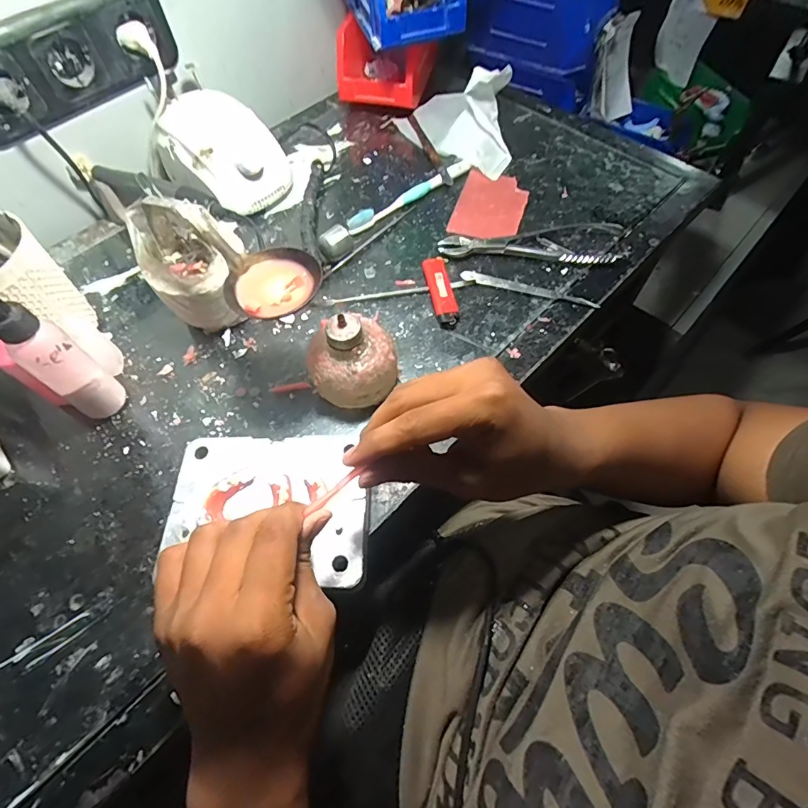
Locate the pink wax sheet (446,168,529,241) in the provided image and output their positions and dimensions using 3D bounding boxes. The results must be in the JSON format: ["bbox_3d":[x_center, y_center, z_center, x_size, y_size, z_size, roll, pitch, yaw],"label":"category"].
[{"bbox_3d":[0.099,-0.226,0.523,0.076,0.008,0.114,16,64,10],"label":"pink wax sheet"}]

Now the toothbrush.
[{"bbox_3d":[0.008,-0.244,0.525,0.172,0.018,0.022,-34,67,-15],"label":"toothbrush"}]

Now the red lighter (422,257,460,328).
[{"bbox_3d":[0.038,-0.116,0.457,0.025,0.017,0.088,-12,63,-5],"label":"red lighter"}]

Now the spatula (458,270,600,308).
[{"bbox_3d":[0.127,-0.119,0.464,0.138,0.006,0.015,15,64,9],"label":"spatula"}]

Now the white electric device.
[{"bbox_3d":[-0.205,-0.284,0.521,0.140,0.076,0.106,40,70,19],"label":"white electric device"}]

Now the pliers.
[{"bbox_3d":[0.137,-0.177,0.492,0.193,0.011,0.059,2,63,3],"label":"pliers"}]

